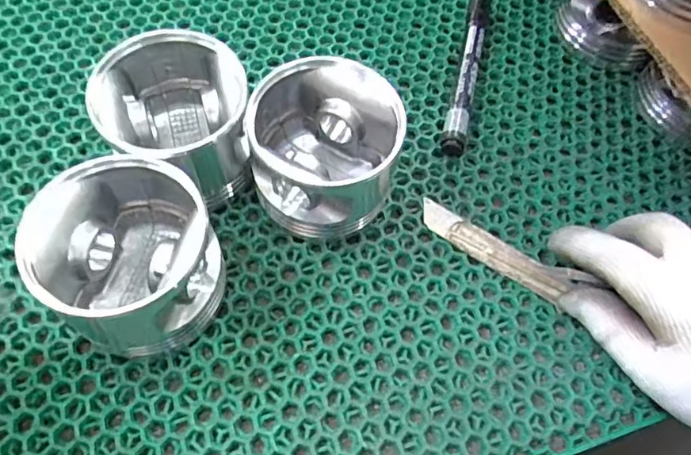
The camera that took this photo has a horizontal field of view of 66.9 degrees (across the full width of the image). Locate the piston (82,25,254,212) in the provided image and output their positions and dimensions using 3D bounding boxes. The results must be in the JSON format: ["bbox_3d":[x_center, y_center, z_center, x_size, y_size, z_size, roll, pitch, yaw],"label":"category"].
[{"bbox_3d":[-0.093,-0.060,0.295,0.076,0.074,0.075,1,64,-2],"label":"piston"}]

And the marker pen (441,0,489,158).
[{"bbox_3d":[0.084,-0.108,0.362,0.015,0.018,0.136,14,64,4],"label":"marker pen"}]

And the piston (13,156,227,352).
[{"bbox_3d":[-0.103,0.017,0.258,0.075,0.071,0.079,1,64,-2],"label":"piston"}]

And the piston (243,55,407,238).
[{"bbox_3d":[-0.013,-0.040,0.291,0.078,0.074,0.072,1,64,-2],"label":"piston"}]

